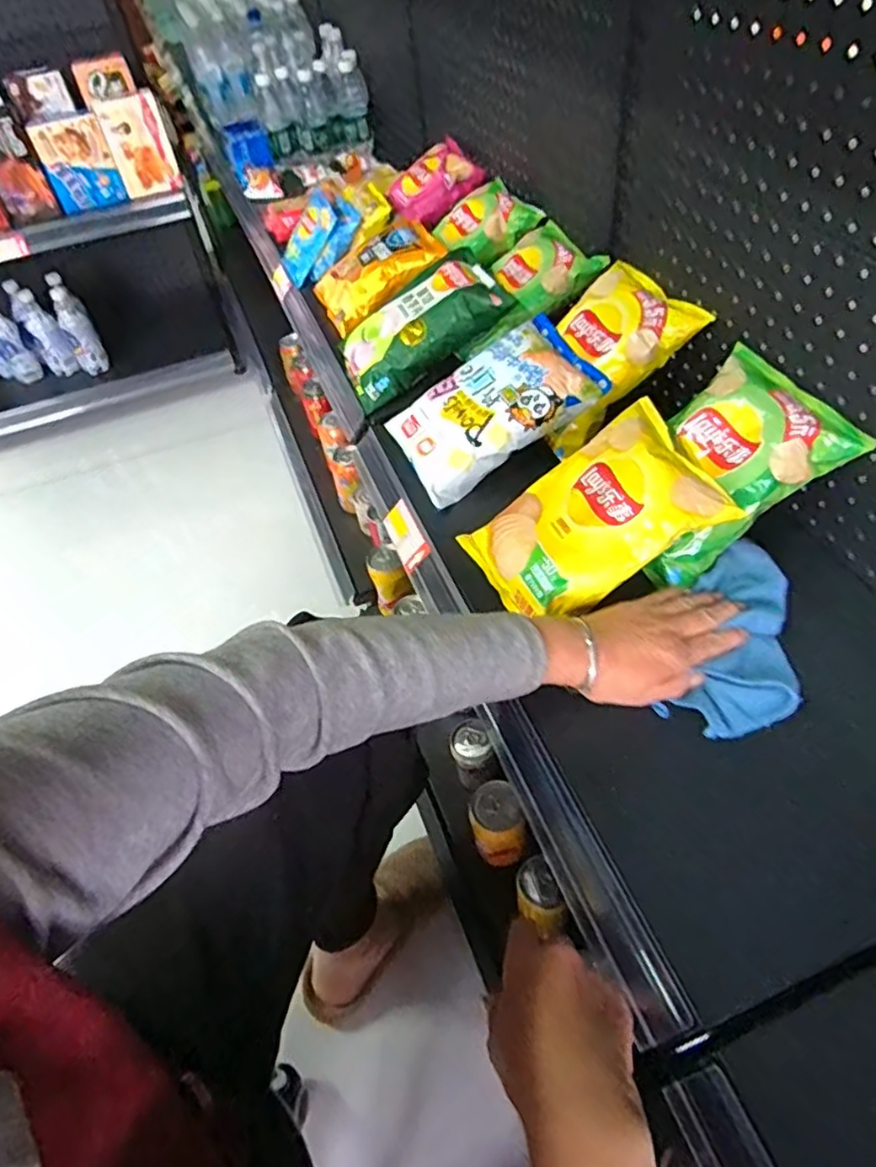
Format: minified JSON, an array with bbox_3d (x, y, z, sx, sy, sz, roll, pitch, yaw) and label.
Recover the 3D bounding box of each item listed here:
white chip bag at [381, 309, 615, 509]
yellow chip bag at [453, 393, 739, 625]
[{"bbox_3d":[0.060,-0.205,0.746,0.226,0.055,0.157,-33,58,8],"label":"white chip bag"},{"bbox_3d":[0.139,-0.061,0.609,0.223,0.037,0.160,-39,47,11],"label":"yellow chip bag"}]

